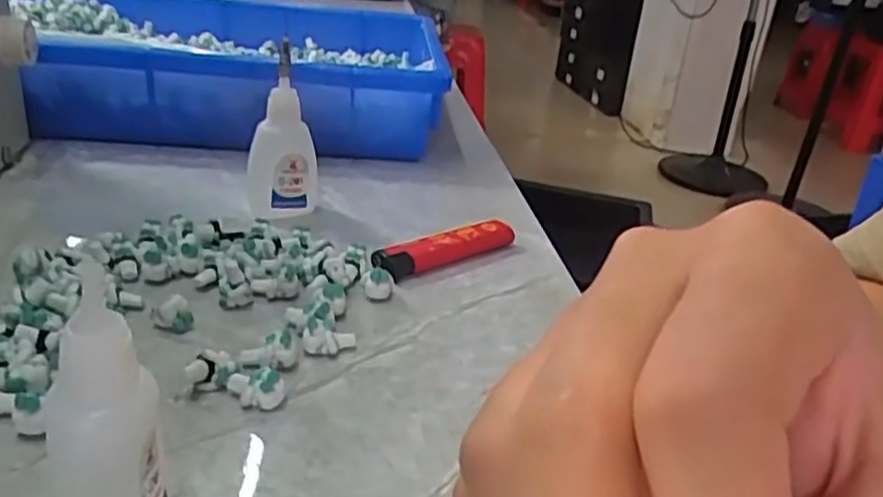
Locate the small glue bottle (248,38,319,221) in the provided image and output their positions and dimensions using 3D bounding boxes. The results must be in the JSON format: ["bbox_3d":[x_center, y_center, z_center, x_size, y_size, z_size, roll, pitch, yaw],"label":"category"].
[{"bbox_3d":[-0.079,-0.056,0.370,0.034,0.084,0.017,3,26,-7],"label":"small glue bottle"}]

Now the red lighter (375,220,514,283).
[{"bbox_3d":[0.005,0.000,0.357,0.080,0.013,0.017,-14,32,-35],"label":"red lighter"}]

